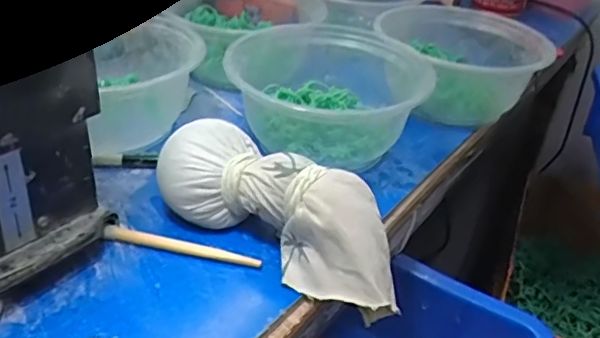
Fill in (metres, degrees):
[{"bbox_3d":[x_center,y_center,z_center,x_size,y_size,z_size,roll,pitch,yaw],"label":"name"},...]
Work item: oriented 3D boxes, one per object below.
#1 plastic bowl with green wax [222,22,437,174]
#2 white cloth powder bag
[{"bbox_3d":[0.013,-0.049,0.390,0.133,0.061,0.122,5,34,-3],"label":"plastic bowl with green wax"},{"bbox_3d":[-0.011,0.020,0.299,0.144,0.049,0.053,23,37,23],"label":"white cloth powder bag"}]

